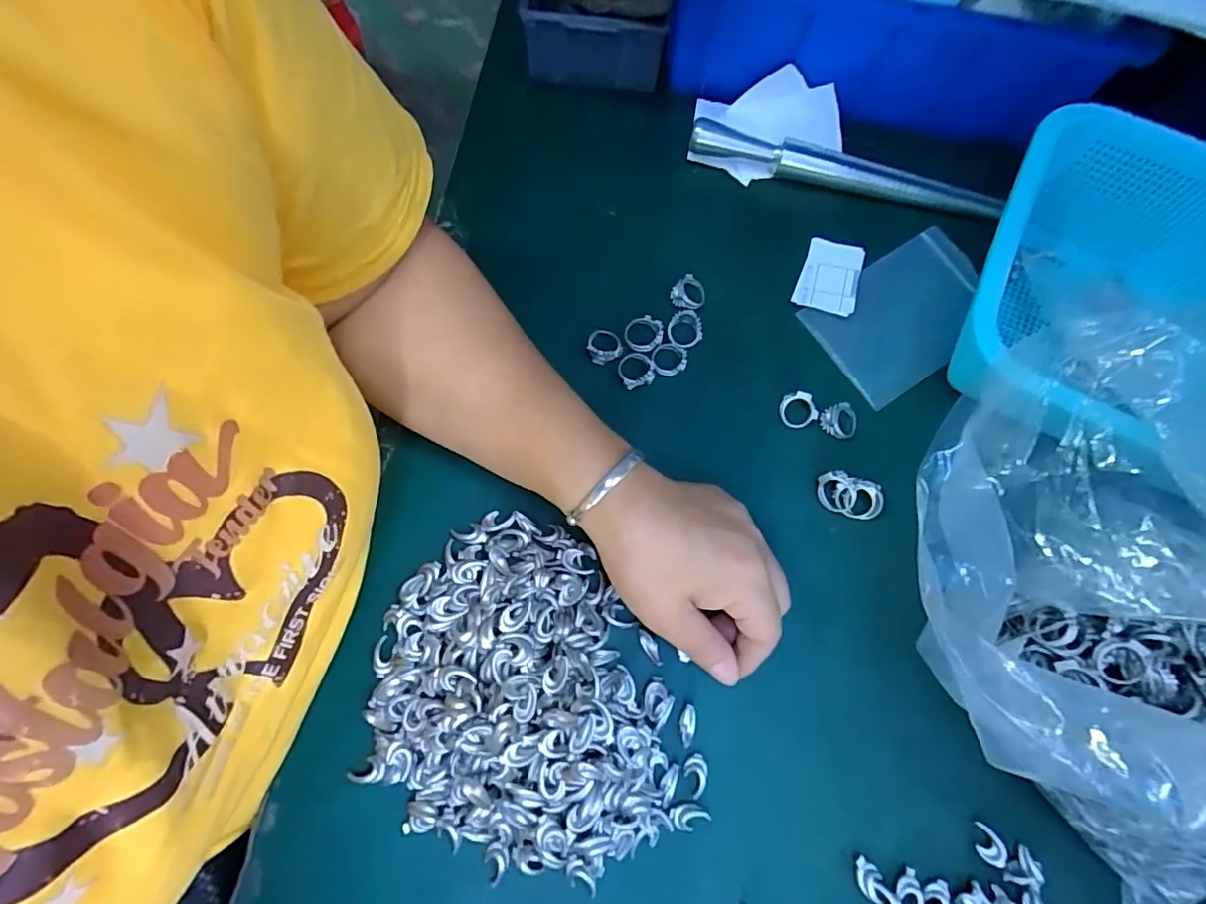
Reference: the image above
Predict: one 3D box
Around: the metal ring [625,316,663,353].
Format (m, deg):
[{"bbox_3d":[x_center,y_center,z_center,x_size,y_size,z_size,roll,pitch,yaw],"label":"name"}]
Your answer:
[{"bbox_3d":[0.025,-0.074,0.351,0.023,0.007,0.023,1,73,-2],"label":"metal ring"}]

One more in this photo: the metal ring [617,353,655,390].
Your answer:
[{"bbox_3d":[0.020,-0.051,0.347,0.021,0.007,0.022,1,73,-2],"label":"metal ring"}]

